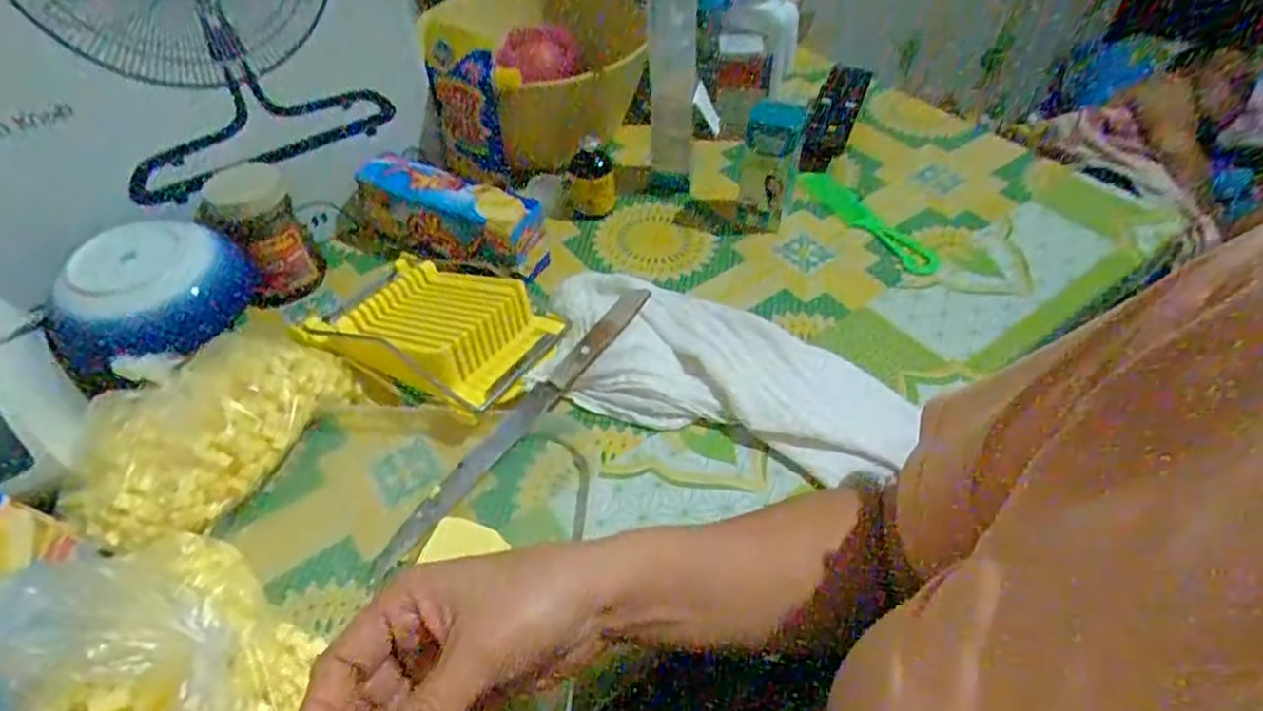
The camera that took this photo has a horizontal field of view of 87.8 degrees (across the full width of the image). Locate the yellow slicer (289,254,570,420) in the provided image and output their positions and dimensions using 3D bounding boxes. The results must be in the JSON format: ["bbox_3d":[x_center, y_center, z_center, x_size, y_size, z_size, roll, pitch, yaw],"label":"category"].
[{"bbox_3d":[-0.160,-0.026,0.516,0.196,0.046,0.127,16,49,17],"label":"yellow slicer"}]

